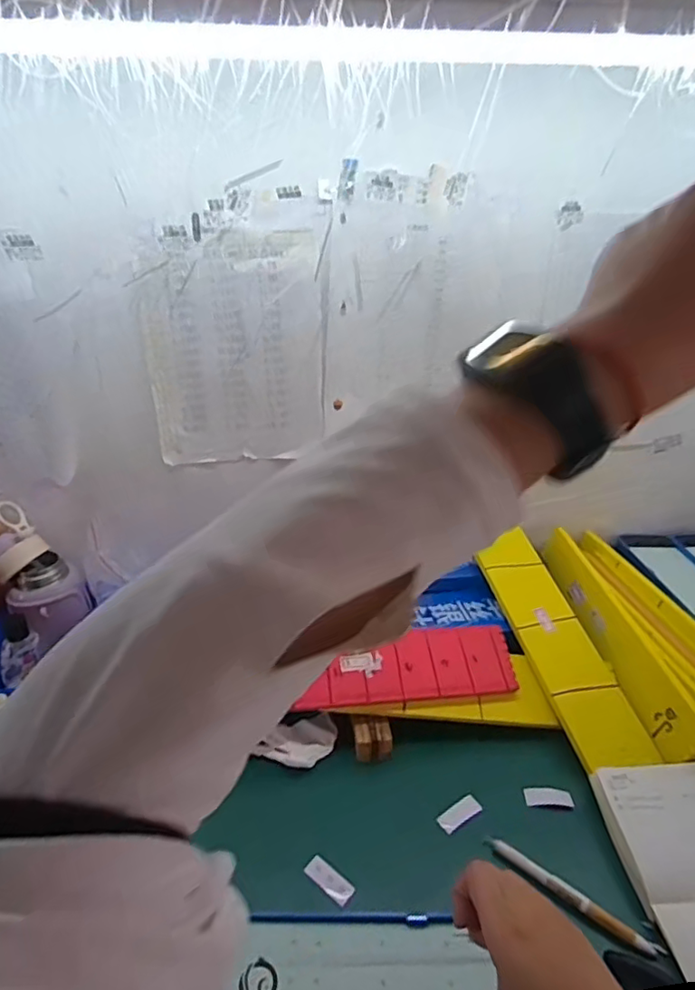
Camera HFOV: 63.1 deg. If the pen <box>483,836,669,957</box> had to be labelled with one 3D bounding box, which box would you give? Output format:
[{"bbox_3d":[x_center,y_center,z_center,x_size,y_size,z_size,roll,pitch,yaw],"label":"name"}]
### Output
[{"bbox_3d":[0.189,0.344,0.490,0.150,0.013,0.016,21,34,36],"label":"pen"}]

